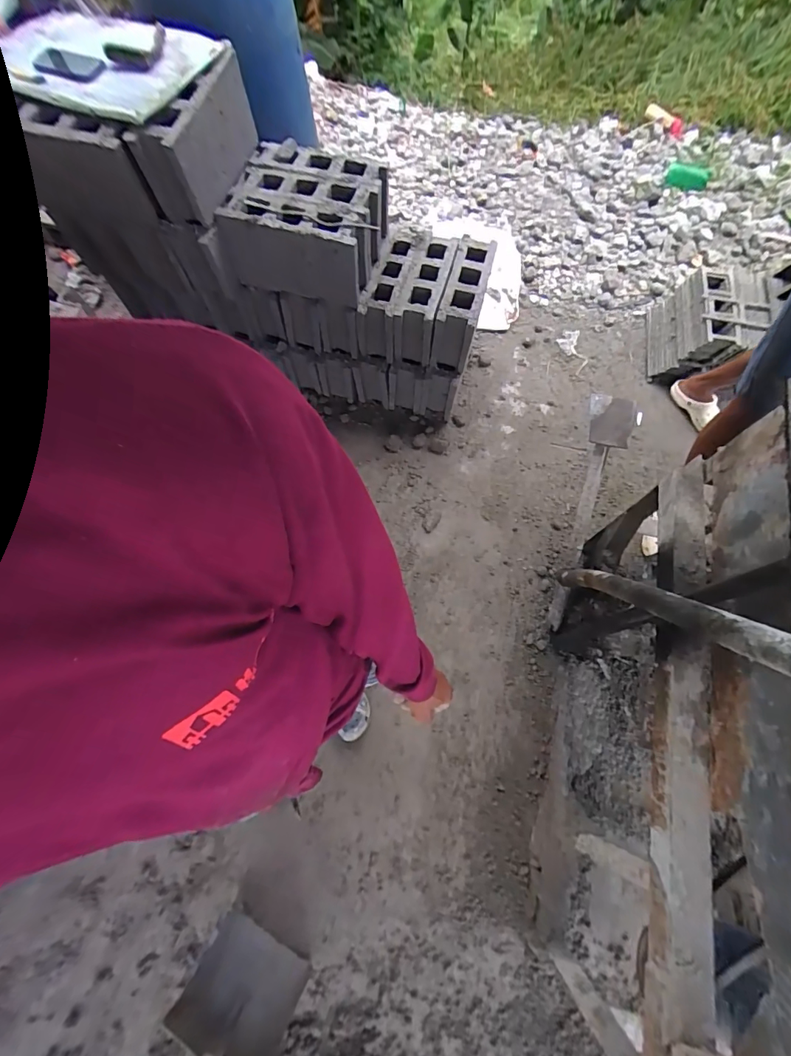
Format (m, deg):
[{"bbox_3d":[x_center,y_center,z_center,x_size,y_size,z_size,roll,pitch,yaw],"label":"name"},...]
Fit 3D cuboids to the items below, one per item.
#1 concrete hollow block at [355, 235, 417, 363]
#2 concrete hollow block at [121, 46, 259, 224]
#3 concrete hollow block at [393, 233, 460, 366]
[{"bbox_3d":[-0.026,-0.794,1.466,0.121,0.188,0.368,11,69,6],"label":"concrete hollow block"},{"bbox_3d":[-0.518,-1.037,1.142,0.132,0.213,0.386,14,70,7],"label":"concrete hollow block"},{"bbox_3d":[0.105,-0.777,1.460,0.129,0.197,0.380,14,69,6],"label":"concrete hollow block"}]

